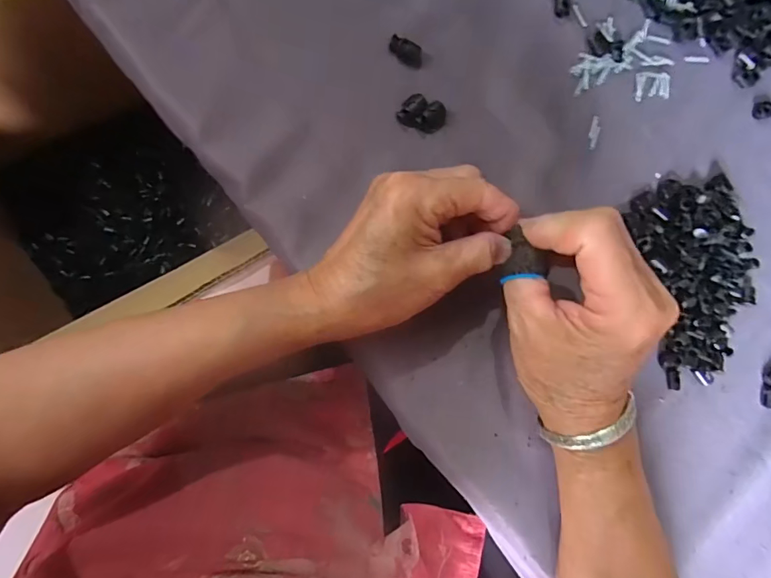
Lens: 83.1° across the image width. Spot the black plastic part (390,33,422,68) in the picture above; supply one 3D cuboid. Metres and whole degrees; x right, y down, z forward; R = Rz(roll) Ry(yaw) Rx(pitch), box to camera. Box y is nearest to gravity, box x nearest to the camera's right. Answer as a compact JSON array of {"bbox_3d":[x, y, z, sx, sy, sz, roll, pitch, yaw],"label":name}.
[{"bbox_3d":[0.014,-0.154,0.282,0.023,0.008,0.013,23,85,-7],"label":"black plastic part"}]

